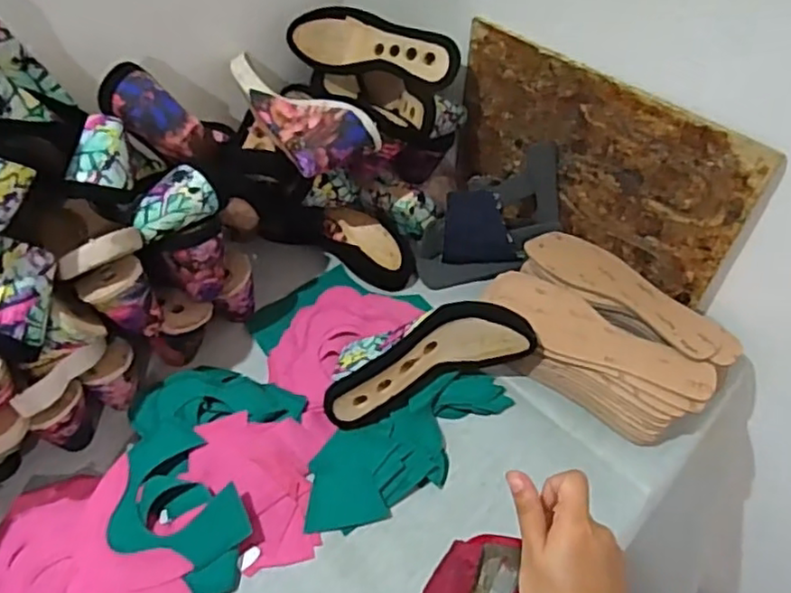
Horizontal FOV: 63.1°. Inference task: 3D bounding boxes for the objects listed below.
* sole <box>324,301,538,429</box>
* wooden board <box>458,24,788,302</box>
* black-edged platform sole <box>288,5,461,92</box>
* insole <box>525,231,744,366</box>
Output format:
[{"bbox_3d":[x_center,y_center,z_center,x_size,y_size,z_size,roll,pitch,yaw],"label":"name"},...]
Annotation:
[{"bbox_3d":[0.029,0.061,0.686,0.222,0.088,0.077,-14,50,-12],"label":"sole"},{"bbox_3d":[0.219,-0.157,0.740,0.365,0.196,0.019,36,58,28],"label":"wooden board"},{"bbox_3d":[-0.023,-0.310,0.813,0.233,0.053,0.079,24,94,23],"label":"black-edged platform sole"},{"bbox_3d":[0.265,-0.007,0.734,0.256,0.006,0.078,34,57,27],"label":"insole"}]

